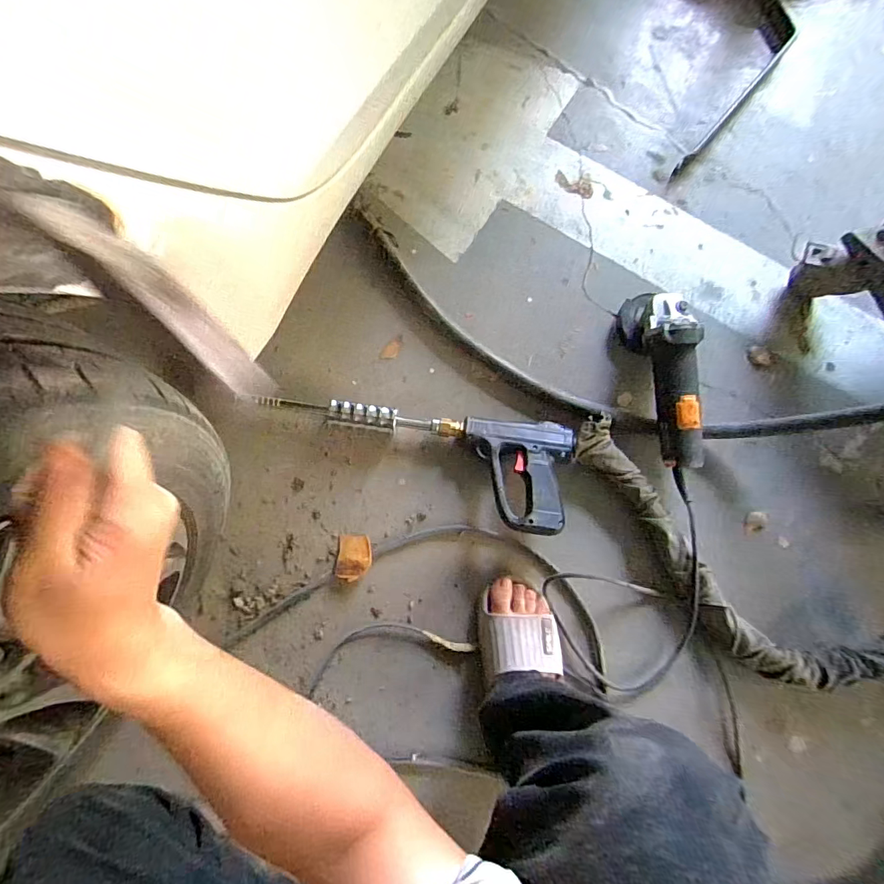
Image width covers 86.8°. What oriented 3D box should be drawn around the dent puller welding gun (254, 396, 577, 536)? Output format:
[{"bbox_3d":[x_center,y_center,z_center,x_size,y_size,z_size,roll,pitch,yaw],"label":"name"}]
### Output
[{"bbox_3d":[-0.054,0.016,0.672,0.478,0.065,0.159,10,80,0],"label":"dent puller welding gun"}]

